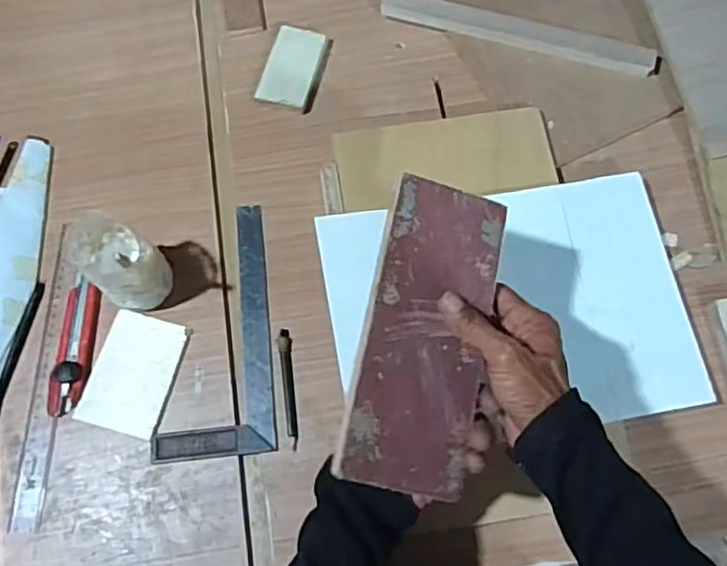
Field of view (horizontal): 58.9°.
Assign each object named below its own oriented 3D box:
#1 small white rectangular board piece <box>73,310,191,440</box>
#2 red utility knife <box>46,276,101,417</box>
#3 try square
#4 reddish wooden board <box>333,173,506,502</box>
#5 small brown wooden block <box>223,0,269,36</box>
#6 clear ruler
[{"bbox_3d":[-0.219,0.086,0.615,0.075,0.007,0.109,15,71,3],"label":"small white rectangular board piece"},{"bbox_3d":[-0.279,0.059,0.622,0.032,0.013,0.133,3,71,-1],"label":"red utility knife"},{"bbox_3d":[-0.148,0.043,0.628,0.112,0.008,0.247,-5,71,-4],"label":"try square"},{"bbox_3d":[0.044,0.034,0.451,0.085,0.015,0.208,15,75,-12],"label":"reddish wooden board"},{"bbox_3d":[-0.139,-0.327,0.750,0.048,0.004,0.087,-9,72,-5],"label":"small brown wooden block"},{"bbox_3d":[-0.301,0.084,0.619,0.026,0.006,0.290,1,71,0],"label":"clear ruler"}]

